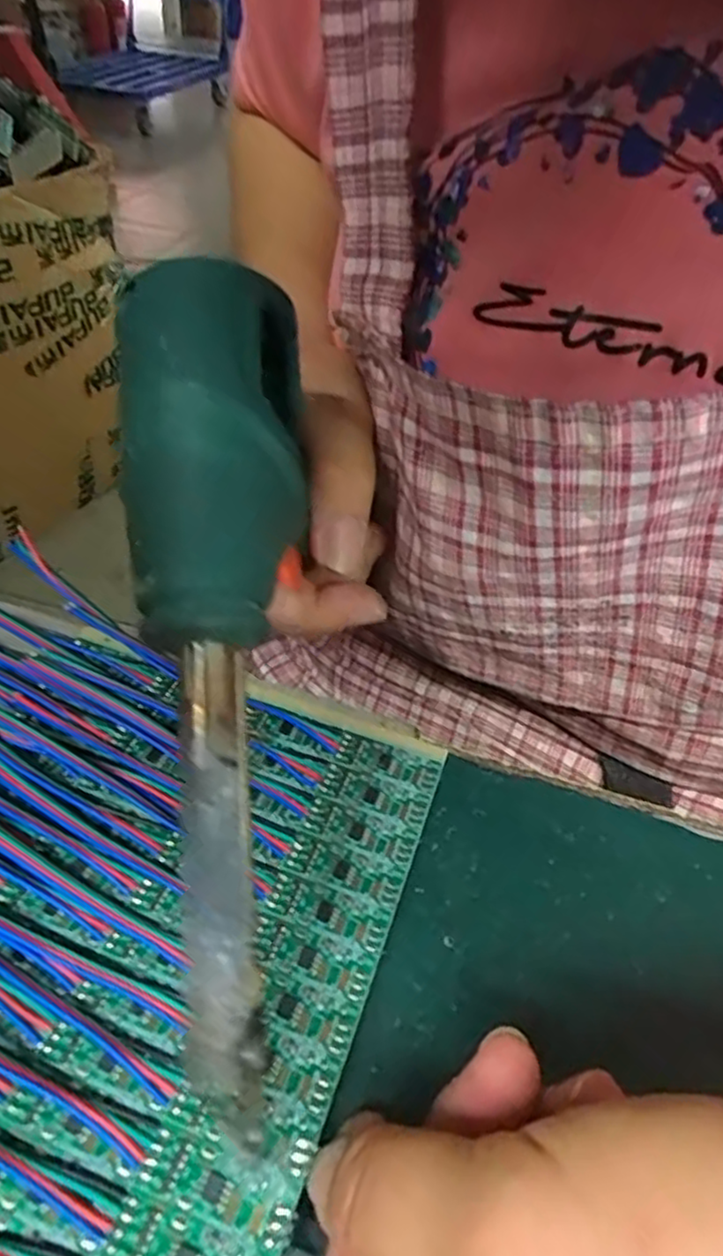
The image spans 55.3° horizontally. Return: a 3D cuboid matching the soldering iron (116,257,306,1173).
[{"bbox_3d":[-0.031,0.014,0.150,0.037,0.033,0.187,-1,83,-8],"label":"soldering iron"}]

